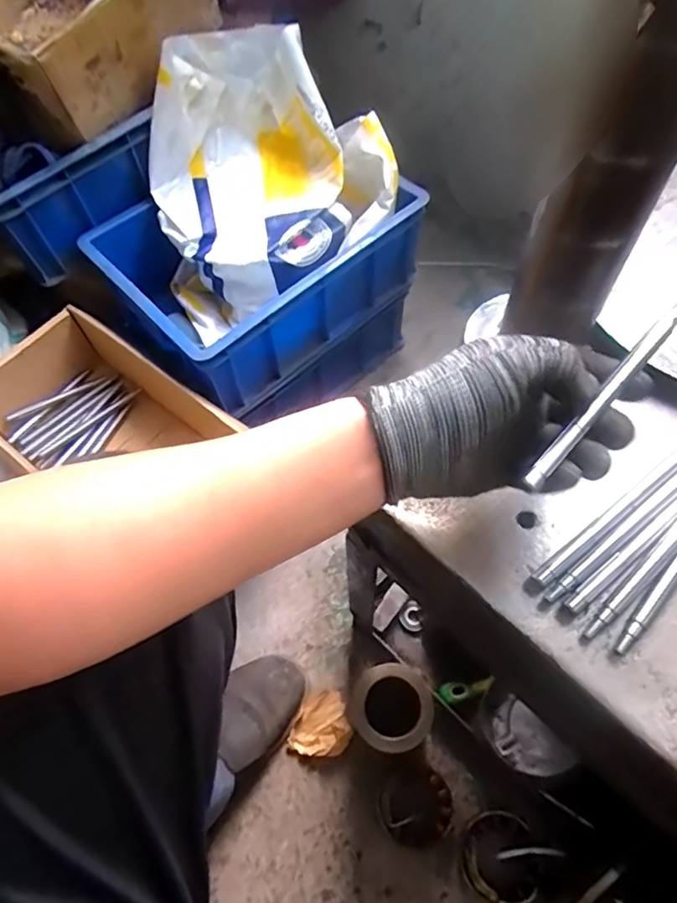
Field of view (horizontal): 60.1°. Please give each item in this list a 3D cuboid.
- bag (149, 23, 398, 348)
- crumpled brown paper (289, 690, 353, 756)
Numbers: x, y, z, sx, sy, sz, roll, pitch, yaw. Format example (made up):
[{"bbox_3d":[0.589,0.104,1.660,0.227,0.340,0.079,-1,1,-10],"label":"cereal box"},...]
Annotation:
[{"bbox_3d":[-0.099,-0.361,0.796,0.317,0.242,0.284,-24,63,-10],"label":"bag"},{"bbox_3d":[-0.016,0.345,0.734,0.068,0.031,0.080,23,65,14],"label":"crumpled brown paper"}]

